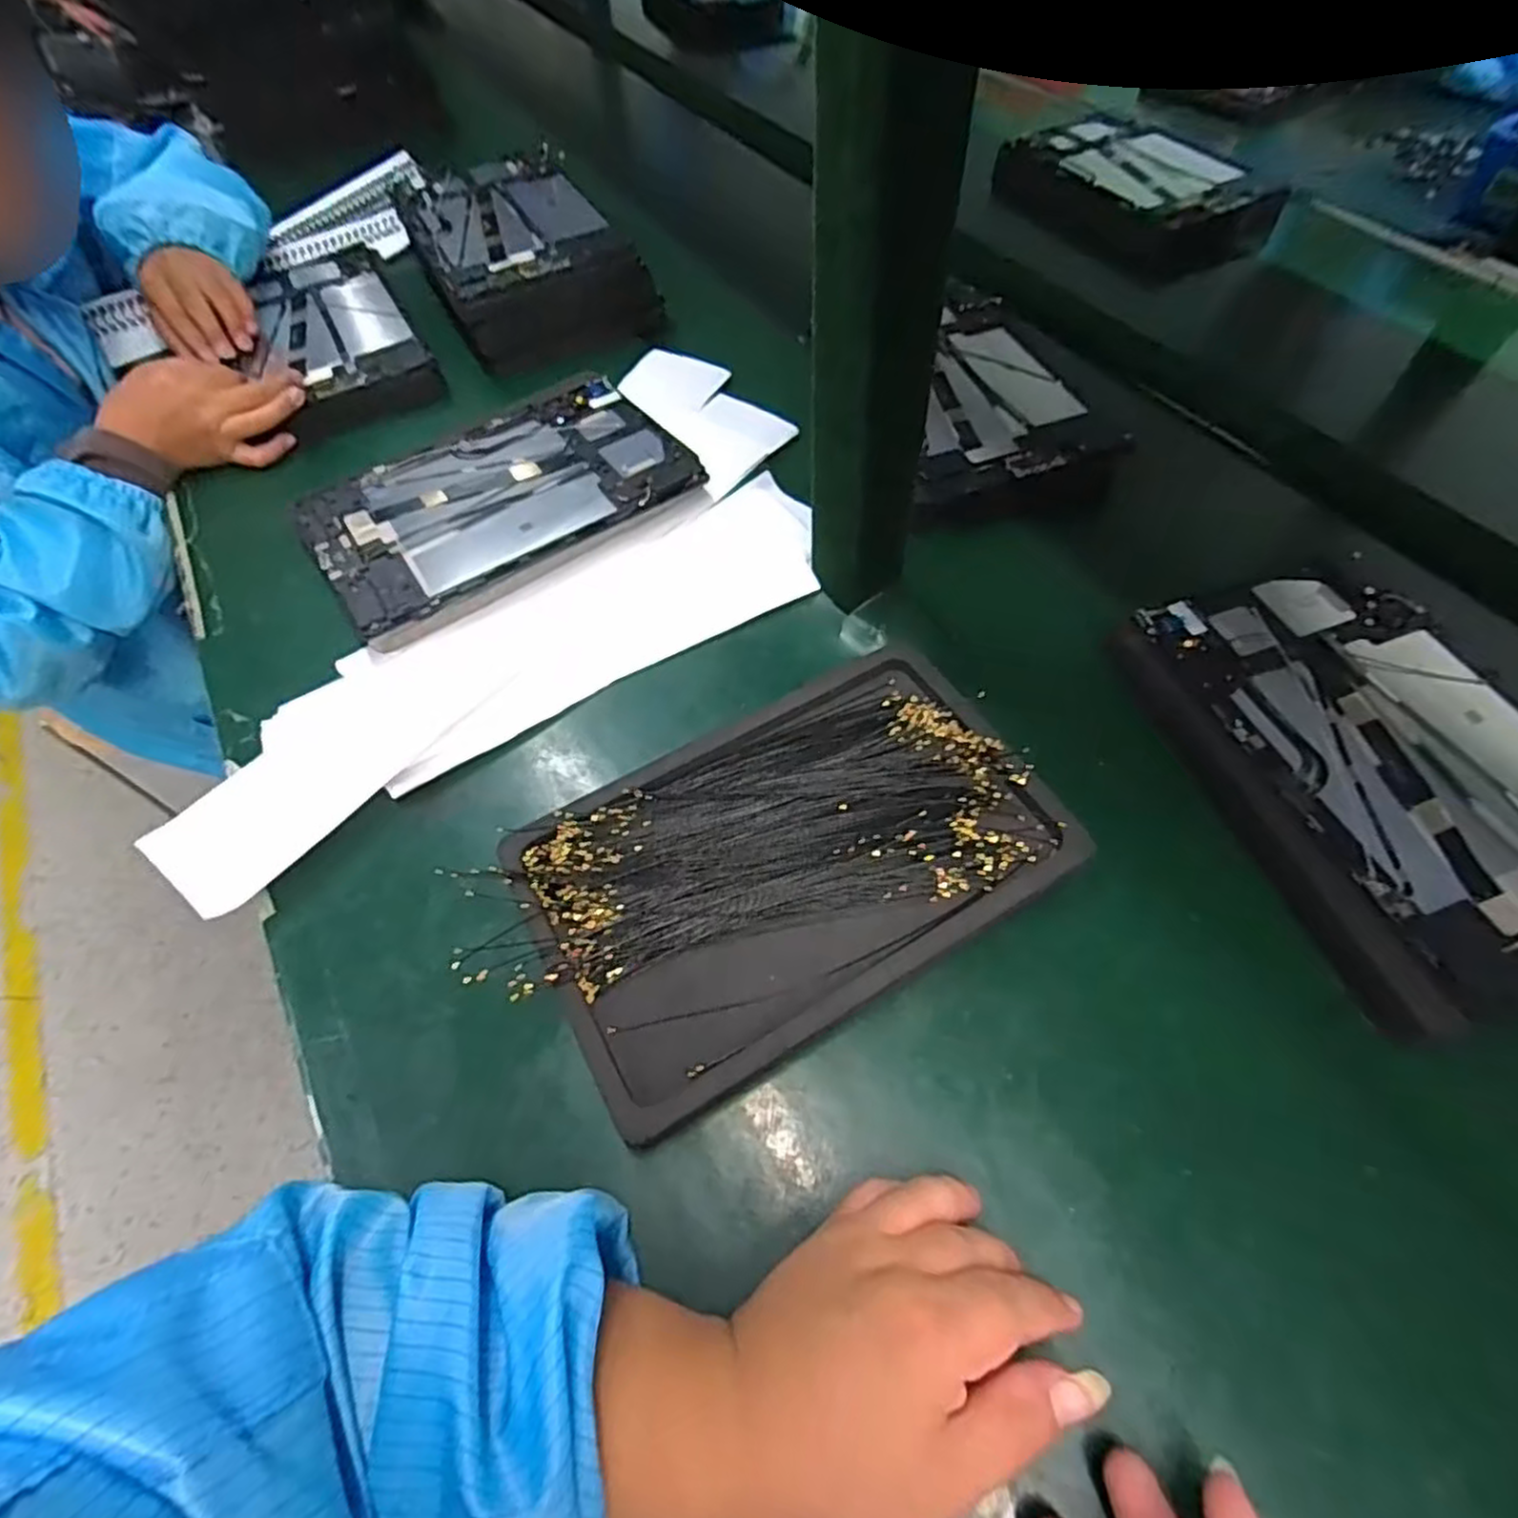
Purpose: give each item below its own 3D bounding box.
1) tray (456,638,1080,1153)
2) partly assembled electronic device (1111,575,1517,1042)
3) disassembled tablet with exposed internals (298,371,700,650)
[{"bbox_3d":[0.007,0.050,0.360,0.260,0.023,0.156,-28,64,-15],"label":"tray"},{"bbox_3d":[0.318,-0.001,0.383,0.175,0.034,0.239,-16,59,-6],"label":"partly assembled electronic device"},{"bbox_3d":[-0.176,-0.182,0.506,0.243,0.016,0.154,-33,65,-17],"label":"disassembled tablet with exposed internals"}]

